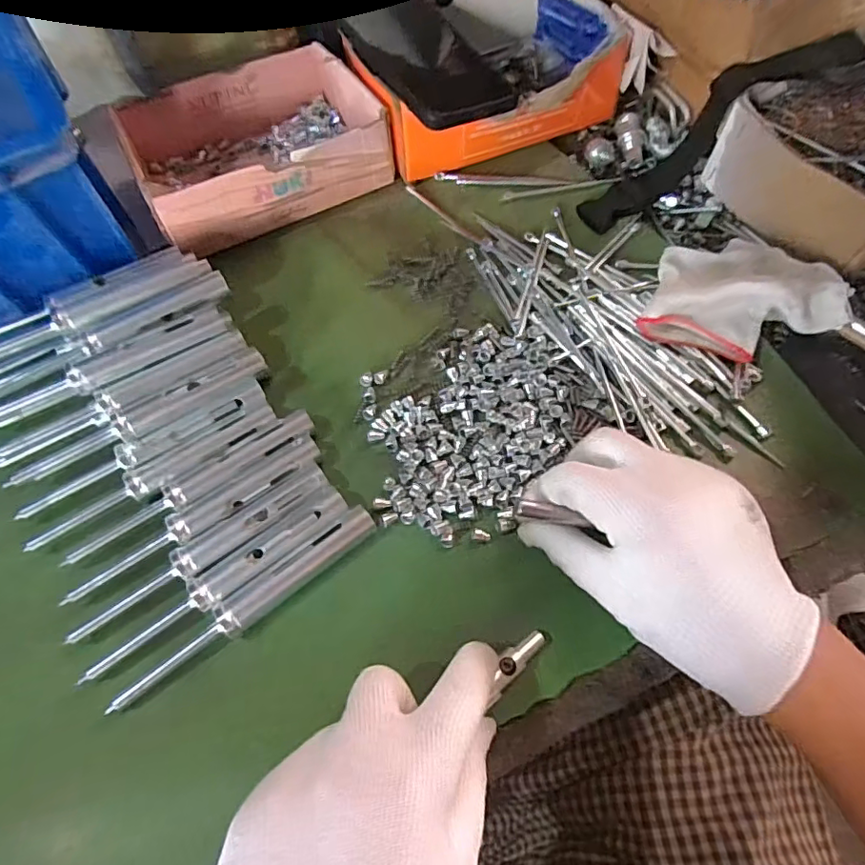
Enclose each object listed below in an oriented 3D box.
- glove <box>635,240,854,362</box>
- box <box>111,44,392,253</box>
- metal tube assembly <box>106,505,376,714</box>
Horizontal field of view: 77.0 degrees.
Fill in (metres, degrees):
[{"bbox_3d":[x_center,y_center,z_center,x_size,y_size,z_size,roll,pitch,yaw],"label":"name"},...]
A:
[{"bbox_3d":[0.191,-0.086,0.331,0.105,0.035,0.093,19,65,14],"label":"glove"},{"bbox_3d":[-0.137,-0.218,0.415,0.175,0.052,0.139,-28,63,-16],"label":"box"},{"bbox_3d":[-0.089,0.084,0.267,0.140,0.013,0.015,-36,65,-19],"label":"metal tube assembly"}]

